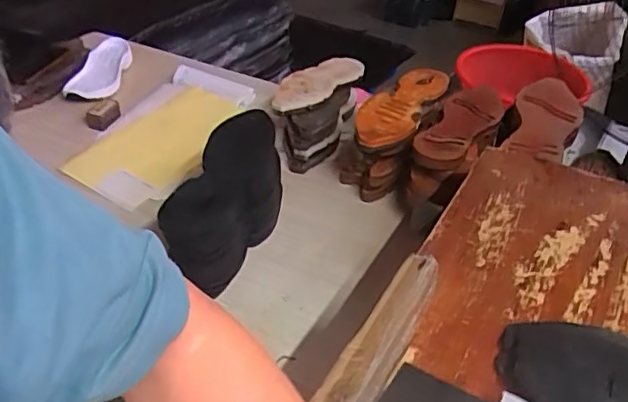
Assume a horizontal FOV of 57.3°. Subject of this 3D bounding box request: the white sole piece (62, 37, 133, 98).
[{"bbox_3d":[-0.494,-0.310,1.345,0.093,0.032,0.330,-1,35,-4],"label":"white sole piece"}]

